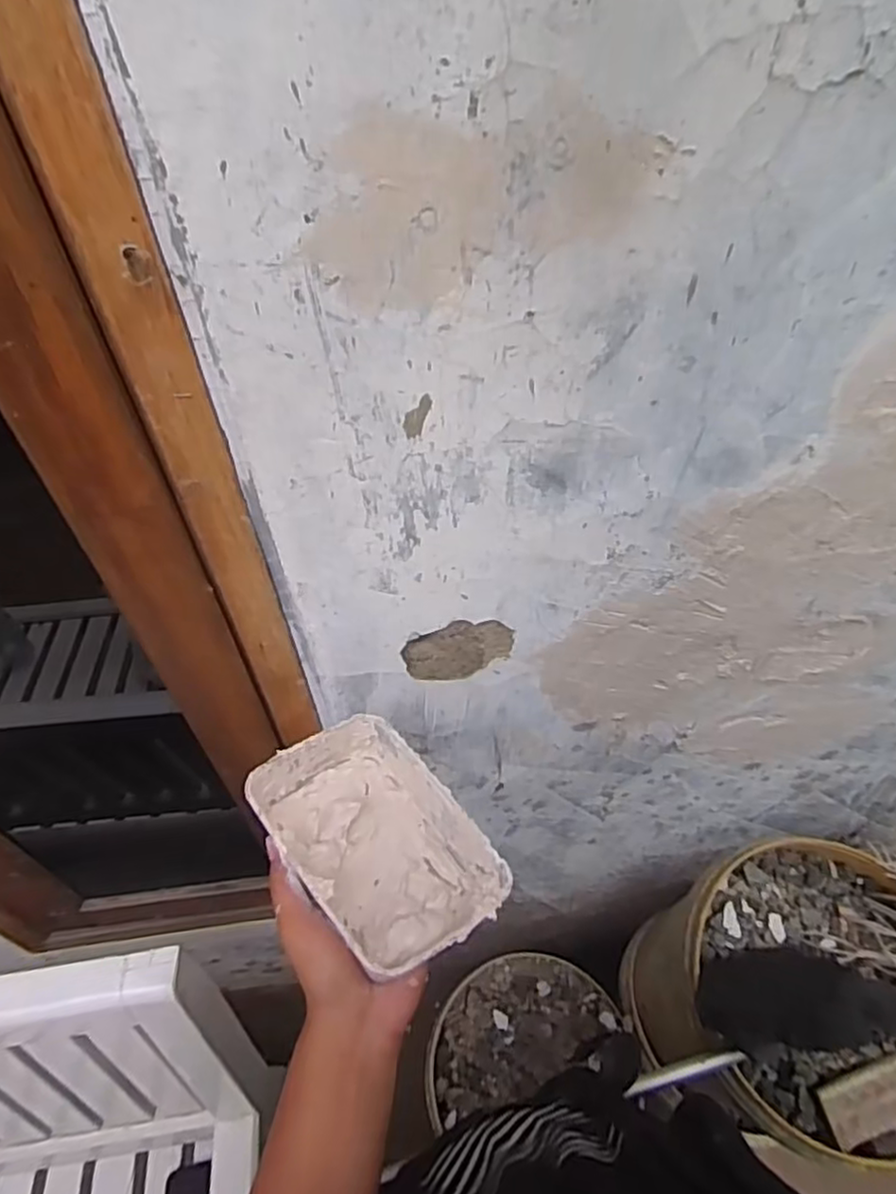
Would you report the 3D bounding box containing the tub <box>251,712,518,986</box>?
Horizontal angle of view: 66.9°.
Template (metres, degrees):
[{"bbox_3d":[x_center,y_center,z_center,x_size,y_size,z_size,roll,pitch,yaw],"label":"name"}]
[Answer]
[{"bbox_3d":[-0.048,0.166,0.465,0.110,0.057,0.172,-34,55,-24],"label":"tub"}]

